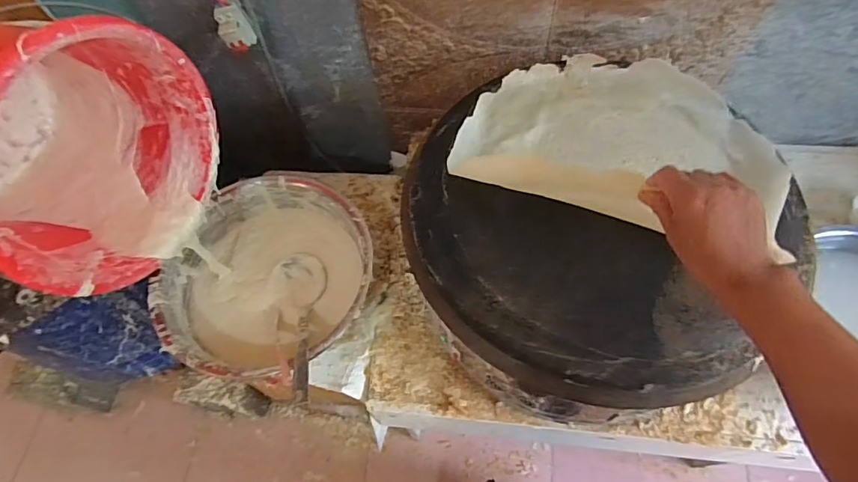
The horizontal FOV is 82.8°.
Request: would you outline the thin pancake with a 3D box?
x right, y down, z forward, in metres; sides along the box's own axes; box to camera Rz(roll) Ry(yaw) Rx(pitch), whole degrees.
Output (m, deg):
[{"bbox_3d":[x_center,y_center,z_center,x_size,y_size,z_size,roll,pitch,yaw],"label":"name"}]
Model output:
[{"bbox_3d":[0.272,-0.158,0.713,0.428,0.047,0.286,12,64,10],"label":"thin pancake"}]

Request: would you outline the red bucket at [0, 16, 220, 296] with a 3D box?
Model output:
[{"bbox_3d":[-0.567,-0.146,0.710,0.342,0.349,0.349,16,64,12],"label":"red bucket"}]

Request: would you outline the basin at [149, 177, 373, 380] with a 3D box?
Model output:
[{"bbox_3d":[-0.296,0.071,0.914,0.375,0.116,0.372,-2,62,3],"label":"basin"}]

